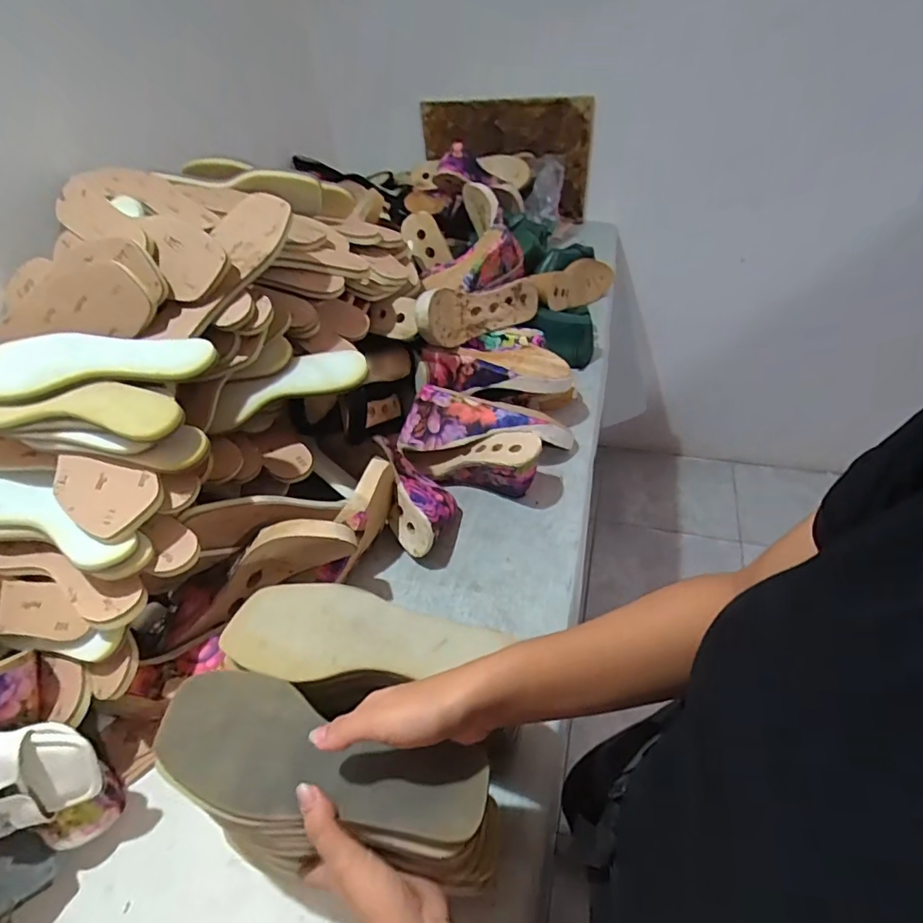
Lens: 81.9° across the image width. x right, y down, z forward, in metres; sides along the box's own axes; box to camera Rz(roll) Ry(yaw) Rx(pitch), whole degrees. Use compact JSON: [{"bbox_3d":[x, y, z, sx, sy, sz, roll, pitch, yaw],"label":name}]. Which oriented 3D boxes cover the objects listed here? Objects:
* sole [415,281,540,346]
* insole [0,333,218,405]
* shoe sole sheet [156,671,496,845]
[{"bbox_3d":[0.027,-0.221,0.791,0.239,0.079,0.053,-21,46,-33],"label":"sole"},{"bbox_3d":[-0.358,-0.096,0.507,0.249,0.025,0.067,-8,47,0],"label":"insole"},{"bbox_3d":[-0.101,0.203,0.367,0.236,0.008,0.079,7,49,15],"label":"shoe sole sheet"}]

